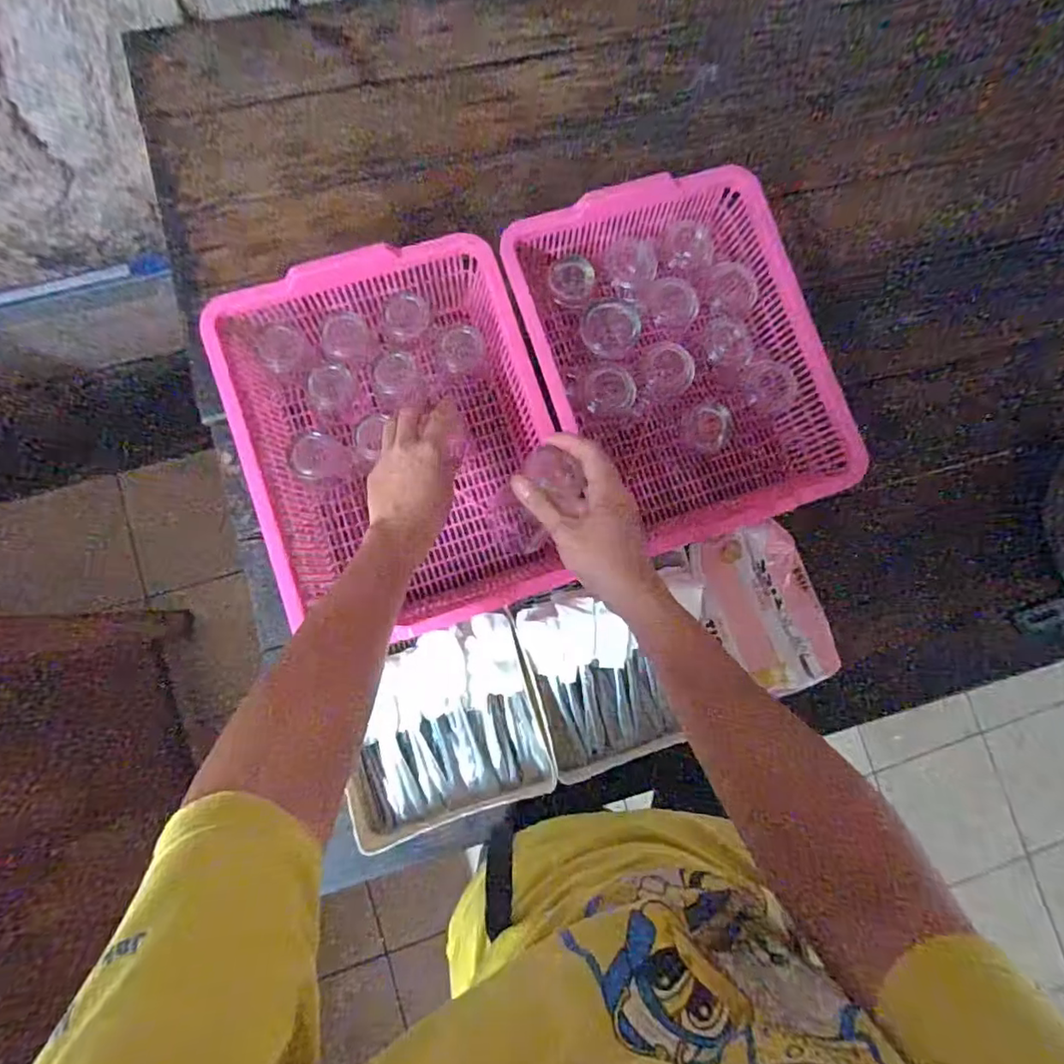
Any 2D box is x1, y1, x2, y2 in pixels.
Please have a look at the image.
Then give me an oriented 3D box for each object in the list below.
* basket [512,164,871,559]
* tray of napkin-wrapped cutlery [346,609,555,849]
[{"bbox_3d":[0.164,-0.187,0.667,0.311,0.077,0.383,-16,85,-7],"label":"basket"},{"bbox_3d":[-0.100,0.215,0.630,0.218,0.044,0.201,-18,85,-7],"label":"tray of napkin-wrapped cutlery"}]

